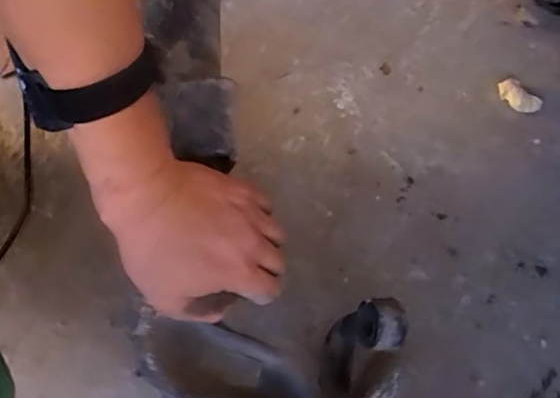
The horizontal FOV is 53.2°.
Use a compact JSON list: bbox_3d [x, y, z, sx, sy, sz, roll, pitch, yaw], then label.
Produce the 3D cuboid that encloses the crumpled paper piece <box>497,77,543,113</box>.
[{"bbox_3d":[0.279,-0.120,0.655,0.028,0.010,0.051,-36,73,-16],"label":"crumpled paper piece"}]

